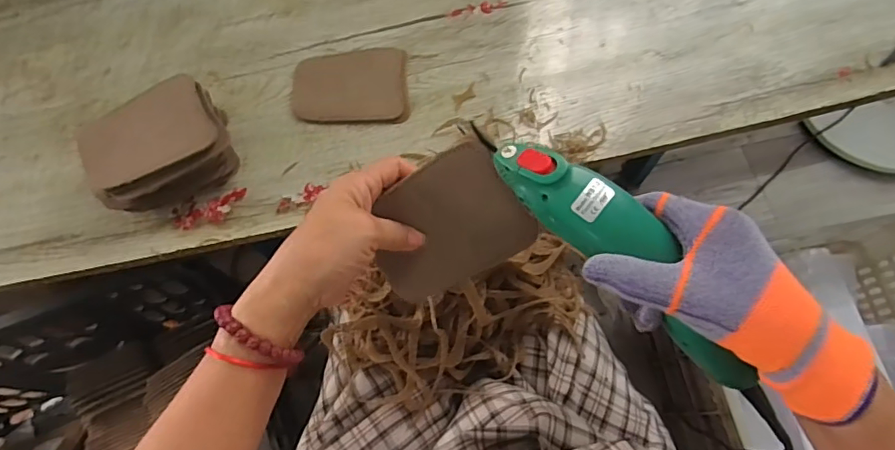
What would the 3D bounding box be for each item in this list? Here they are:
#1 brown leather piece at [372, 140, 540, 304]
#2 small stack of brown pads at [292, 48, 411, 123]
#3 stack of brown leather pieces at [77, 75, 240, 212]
[{"bbox_3d":[-0.002,0.003,0.363,0.112,0.008,0.088,-30,103,21],"label":"brown leather piece"},{"bbox_3d":[-0.102,-0.147,0.540,0.119,0.009,0.089,-2,68,2],"label":"small stack of brown pads"},{"bbox_3d":[-0.267,-0.067,0.482,0.120,0.069,0.083,-28,70,-9],"label":"stack of brown leather pieces"}]

